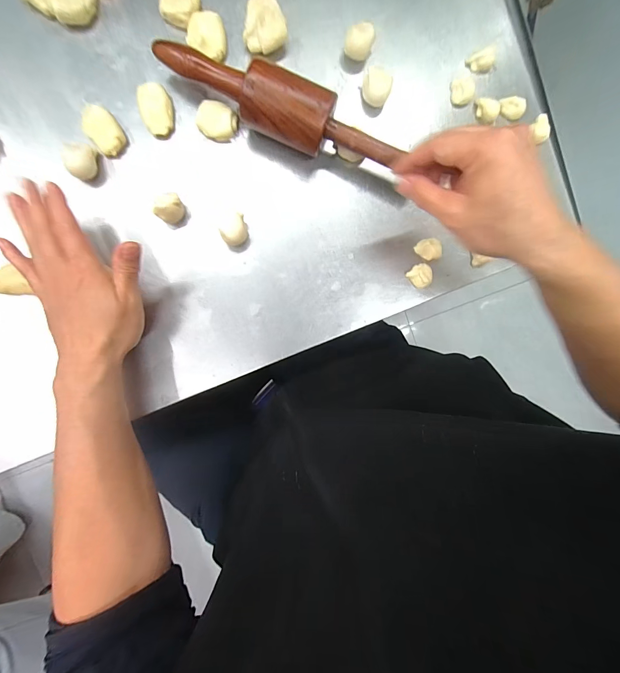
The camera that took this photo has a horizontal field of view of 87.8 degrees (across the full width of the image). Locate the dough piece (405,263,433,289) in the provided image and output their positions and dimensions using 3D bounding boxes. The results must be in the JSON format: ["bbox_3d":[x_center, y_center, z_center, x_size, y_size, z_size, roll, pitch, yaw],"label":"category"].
[{"bbox_3d":[0.133,-0.073,0.383,0.027,0.011,0.026,-38,95,-1],"label":"dough piece"}]

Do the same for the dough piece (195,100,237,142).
[{"bbox_3d":[-0.104,-0.241,0.369,0.043,0.033,0.033,7,93,-5],"label":"dough piece"}]

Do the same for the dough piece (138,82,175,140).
[{"bbox_3d":[-0.169,-0.249,0.358,0.032,0.023,0.047,-12,94,-3],"label":"dough piece"}]

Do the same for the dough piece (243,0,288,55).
[{"bbox_3d":[-0.048,-0.343,0.348,0.045,0.029,0.050,6,93,-5],"label":"dough piece"}]

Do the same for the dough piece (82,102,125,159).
[{"bbox_3d":[-0.227,-0.226,0.356,0.033,0.020,0.046,-43,95,-1],"label":"dough piece"}]

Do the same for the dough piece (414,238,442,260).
[{"bbox_3d":[0.143,-0.103,0.381,0.030,0.014,0.021,41,90,-5],"label":"dough piece"}]

